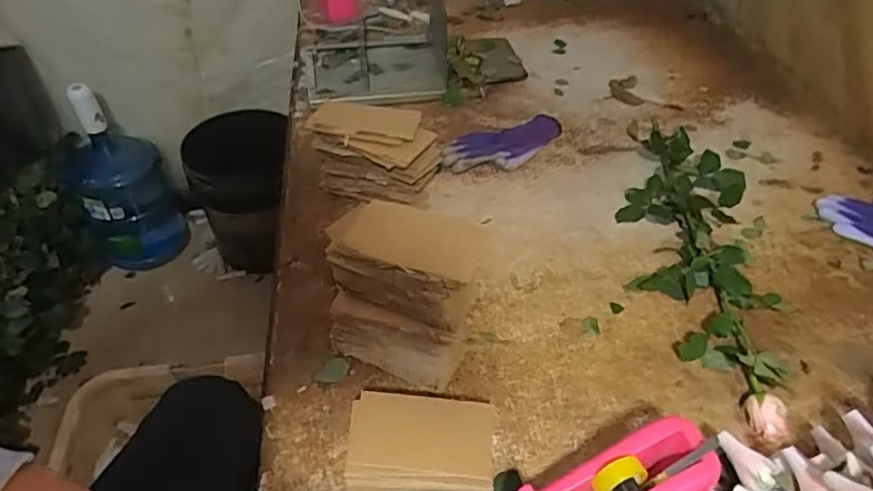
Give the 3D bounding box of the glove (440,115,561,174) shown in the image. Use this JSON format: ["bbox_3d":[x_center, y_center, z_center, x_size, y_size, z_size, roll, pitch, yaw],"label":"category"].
[{"bbox_3d":[0.116,-0.169,0.990,0.229,0.031,0.086,-27,52,-25],"label":"glove"}]

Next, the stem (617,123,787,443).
[{"bbox_3d":[0.358,-0.023,0.818,0.164,0.079,0.571,9,46,7],"label":"stem"}]

